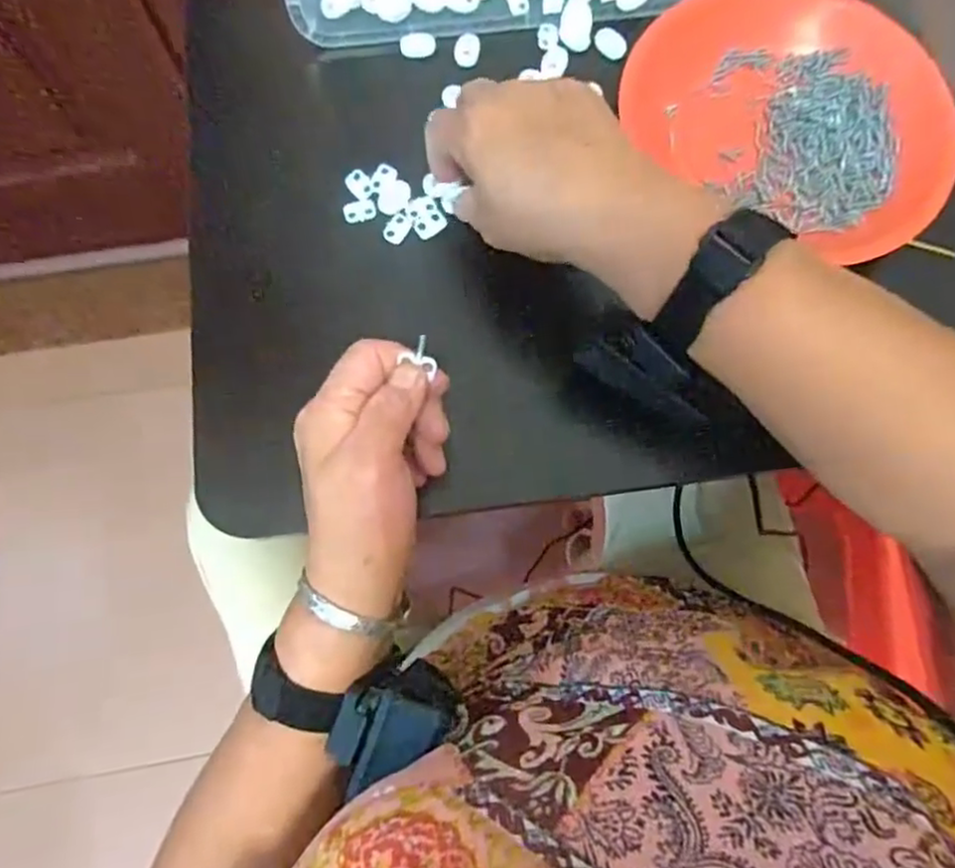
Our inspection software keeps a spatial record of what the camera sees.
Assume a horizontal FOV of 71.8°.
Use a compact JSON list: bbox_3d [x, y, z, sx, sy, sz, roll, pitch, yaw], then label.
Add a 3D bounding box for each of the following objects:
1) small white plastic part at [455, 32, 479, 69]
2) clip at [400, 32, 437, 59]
[{"bbox_3d":[-0.006,-0.247,0.423,0.016,0.007,0.022,9,75,1],"label":"small white plastic part"},{"bbox_3d":[-0.038,-0.249,0.423,0.022,0.008,0.012,-11,76,-4],"label":"clip"}]

